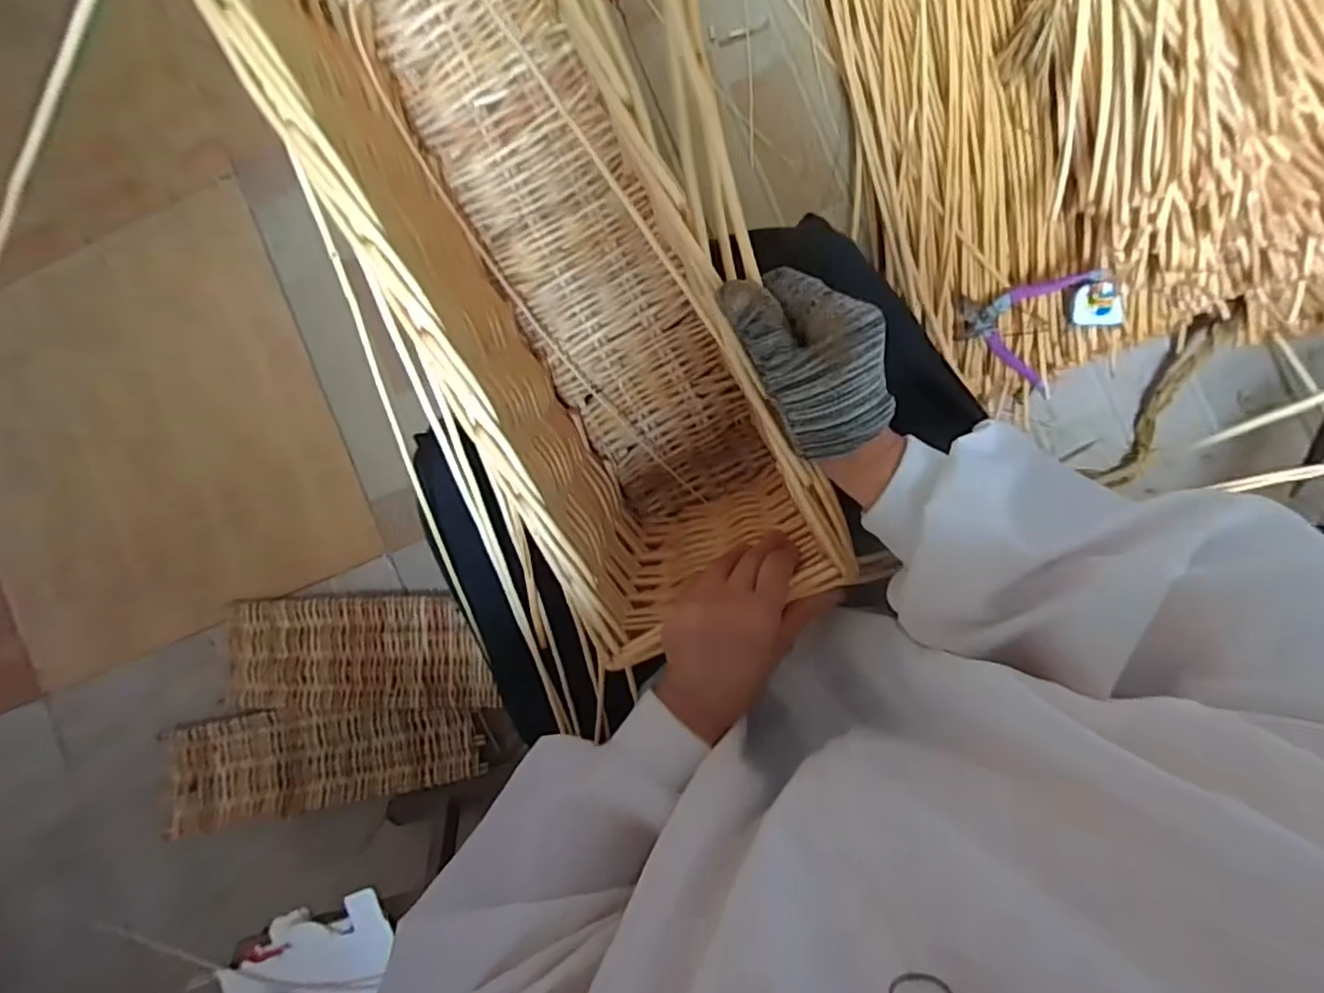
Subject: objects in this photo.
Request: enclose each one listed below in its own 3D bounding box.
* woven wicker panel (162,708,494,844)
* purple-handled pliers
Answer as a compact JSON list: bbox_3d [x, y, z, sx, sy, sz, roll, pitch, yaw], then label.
[{"bbox_3d":[-0.494,0.368,0.901,0.464,0.024,0.153,-14,88,6],"label":"woven wicker panel"},{"bbox_3d":[0.427,-0.212,0.757,0.131,0.017,0.144,25,96,23],"label":"purple-handled pliers"}]

